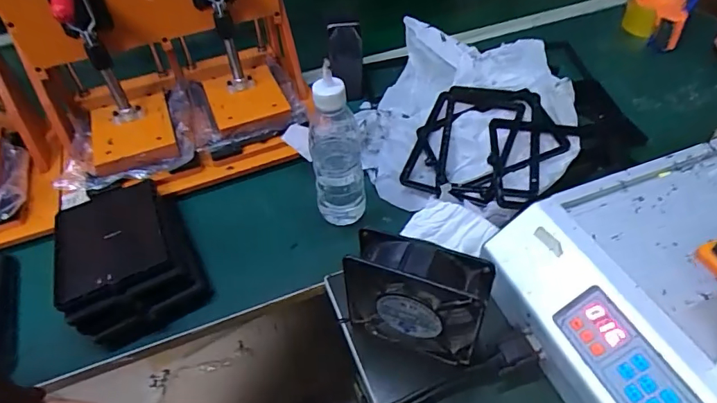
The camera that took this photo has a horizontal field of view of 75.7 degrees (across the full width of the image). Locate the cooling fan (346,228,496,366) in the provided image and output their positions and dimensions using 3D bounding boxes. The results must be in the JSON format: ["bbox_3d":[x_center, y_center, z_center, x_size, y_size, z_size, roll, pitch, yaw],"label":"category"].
[{"bbox_3d":[0.052,0.086,0.412,0.118,0.112,0.045,17,50,20],"label":"cooling fan"}]

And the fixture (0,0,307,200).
[{"bbox_3d":[-0.252,-0.187,0.611,0.345,0.241,0.234,-13,47,-8],"label":"fixture"}]

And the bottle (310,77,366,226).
[{"bbox_3d":[-0.025,-0.052,0.520,0.055,0.180,0.053,-9,46,-4],"label":"bottle"}]

